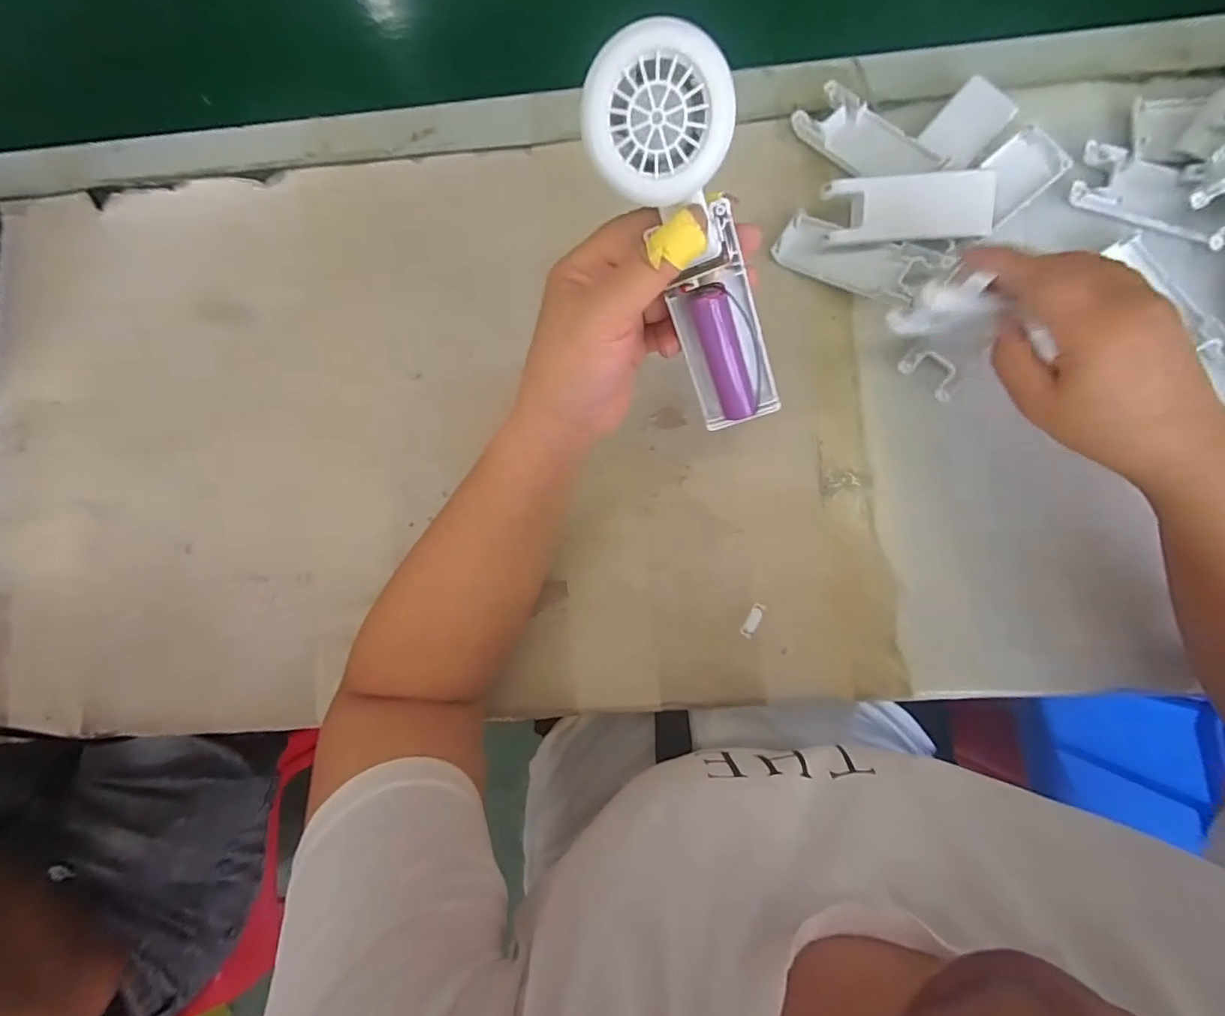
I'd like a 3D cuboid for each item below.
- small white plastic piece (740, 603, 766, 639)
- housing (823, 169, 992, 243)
[{"bbox_3d":[0.091,0.073,0.364,0.008,0.004,0.023,30,87,7],"label":"small white plastic piece"},{"bbox_3d":[0.190,-0.194,0.362,0.103,0.018,0.041,-2,84,4],"label":"housing"}]

